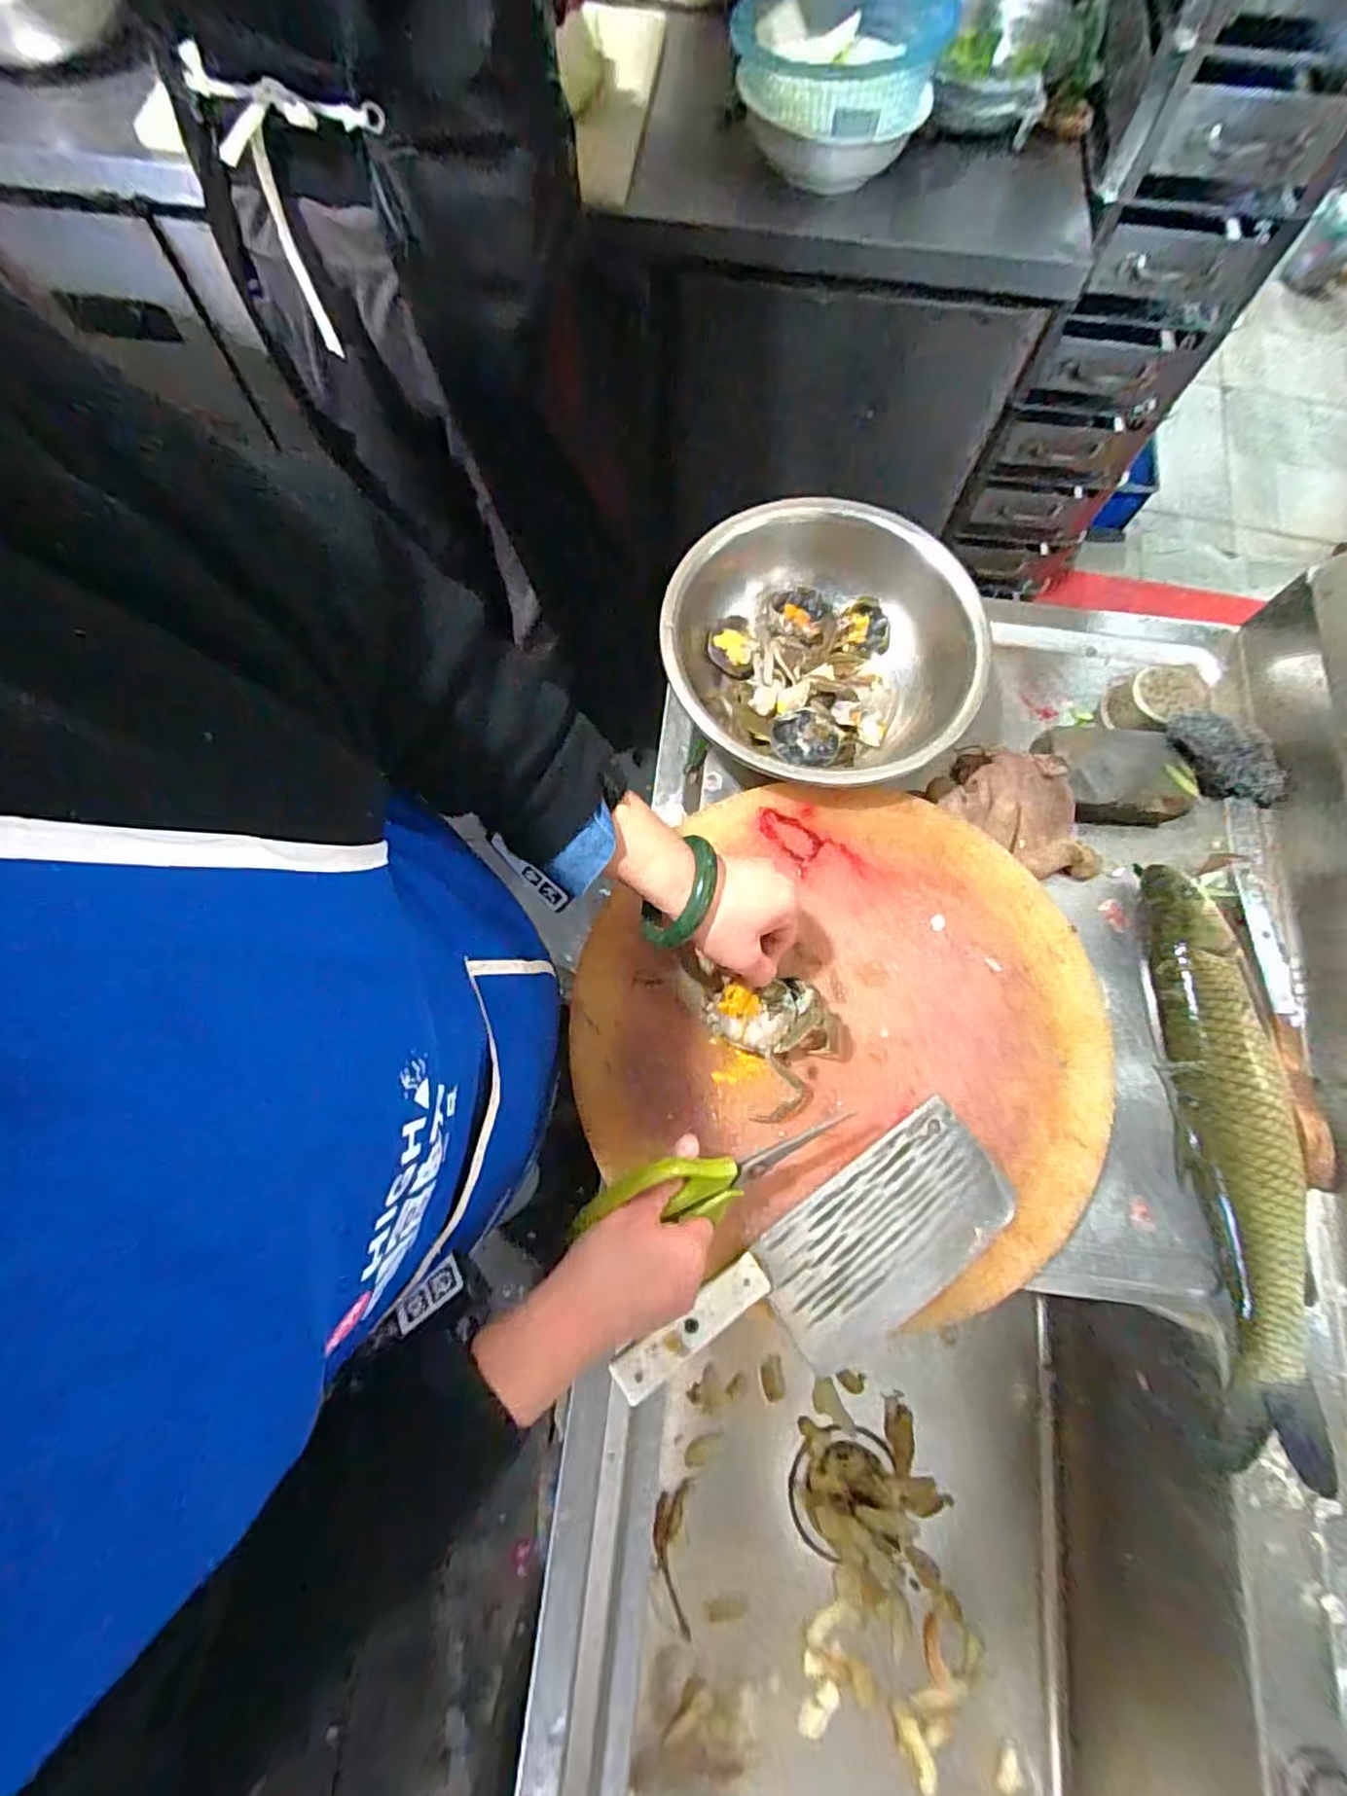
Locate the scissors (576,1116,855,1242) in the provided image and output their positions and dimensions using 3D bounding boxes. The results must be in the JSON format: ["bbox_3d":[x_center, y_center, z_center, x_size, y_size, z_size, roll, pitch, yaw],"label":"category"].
[{"bbox_3d":[0.030,0.184,0.438,0.193,0.034,0.043,-5,72,-26],"label":"scissors"}]

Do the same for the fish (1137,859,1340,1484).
[{"bbox_3d":[0.437,0.193,0.526,0.085,0.061,0.452,-2,73,-2],"label":"fish"}]

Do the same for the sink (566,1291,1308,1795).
[{"bbox_3d":[0.173,0.630,0.551,0.480,0.293,0.498,4,73,0],"label":"sink"}]

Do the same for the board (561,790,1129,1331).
[{"bbox_3d":[0.147,0.088,0.519,0.397,0.040,0.386,0,73,-2],"label":"board"}]

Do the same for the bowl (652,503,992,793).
[{"bbox_3d":[0.126,-0.227,0.624,0.271,0.084,0.271,0,73,-2],"label":"bowl"}]

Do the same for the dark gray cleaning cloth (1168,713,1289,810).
[{"bbox_3d":[0.492,-0.126,0.612,0.141,0.049,0.044,21,72,-23],"label":"dark gray cleaning cloth"}]

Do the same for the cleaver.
[{"bbox_3d":[0.109,0.263,0.467,0.287,0.029,0.098,-33,77,-11],"label":"cleaver"}]

